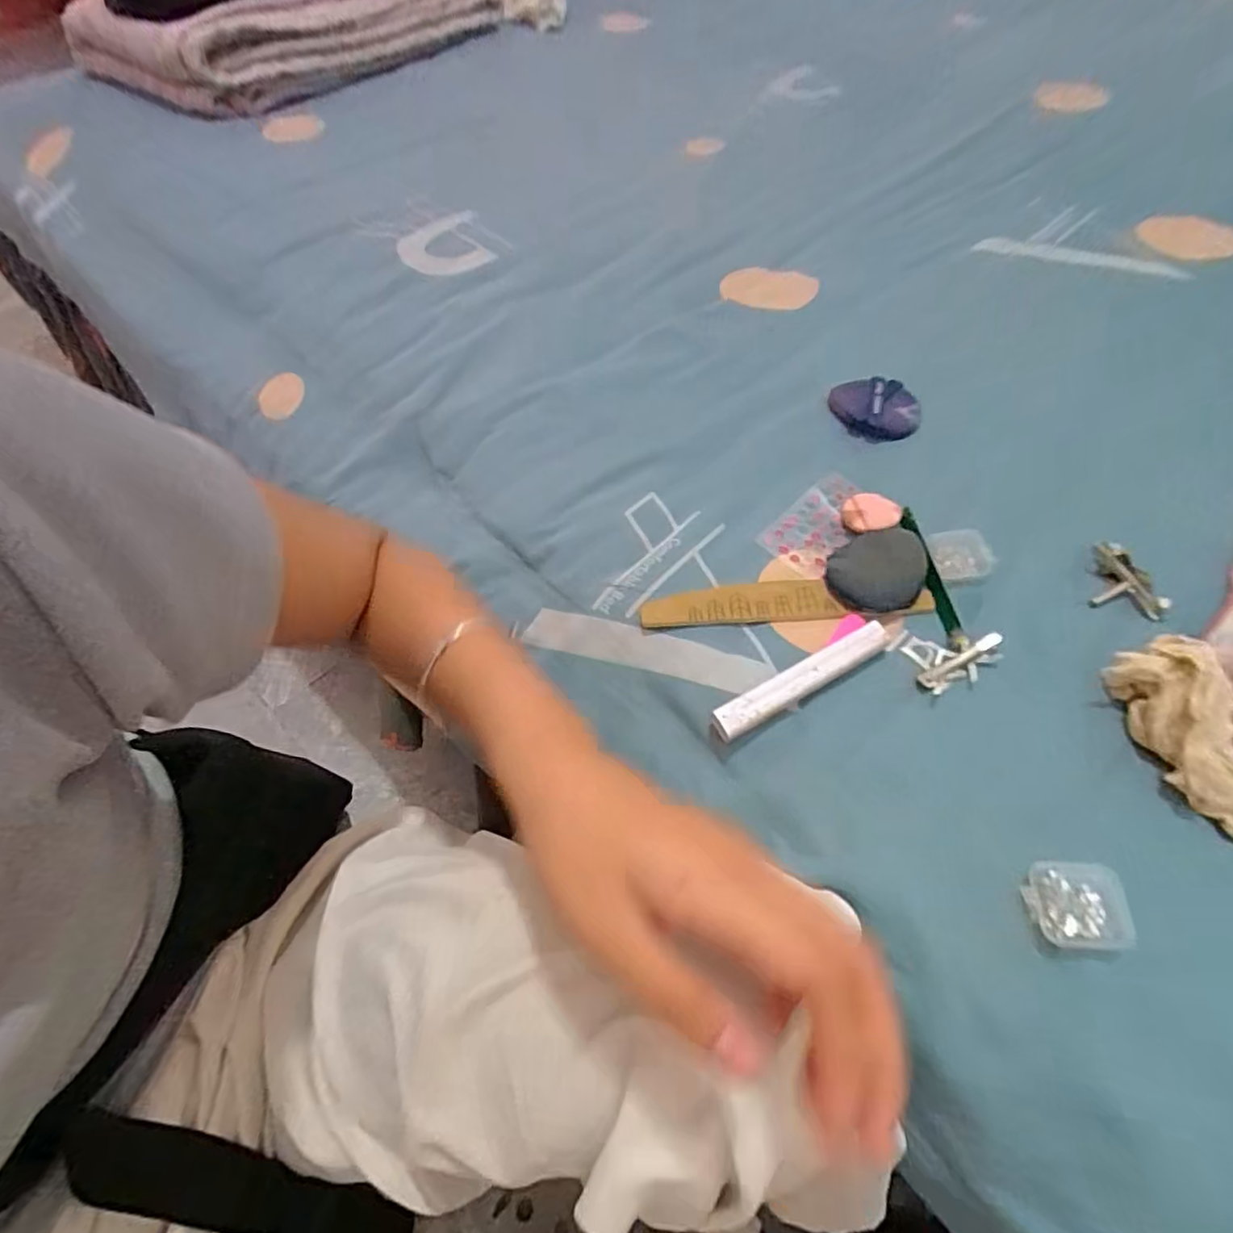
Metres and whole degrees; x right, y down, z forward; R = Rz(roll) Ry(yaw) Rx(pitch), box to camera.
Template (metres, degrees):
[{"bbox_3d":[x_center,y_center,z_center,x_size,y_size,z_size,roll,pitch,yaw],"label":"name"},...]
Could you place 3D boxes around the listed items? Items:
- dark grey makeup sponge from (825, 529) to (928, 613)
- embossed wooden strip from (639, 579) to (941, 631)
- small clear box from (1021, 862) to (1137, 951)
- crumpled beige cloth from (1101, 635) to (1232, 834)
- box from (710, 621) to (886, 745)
[{"bbox_3d":[0.165,-0.029,0.384,0.066,0.013,0.052,-36,62,-20],"label":"dark grey makeup sponge"},{"bbox_3d":[0.104,-0.009,0.378,0.174,0.007,0.027,-3,63,1],"label":"embossed wooden strip"},{"bbox_3d":[0.211,0.132,0.280,0.041,0.009,0.035,1,56,3],"label":"small clear box"},{"bbox_3d":[0.292,0.057,0.305,0.051,0.037,0.103,-12,56,-6],"label":"crumpled beige cloth"},{"bbox_3d":[0.104,0.036,0.346,0.111,0.016,0.019,-25,58,-14],"label":"box"}]

